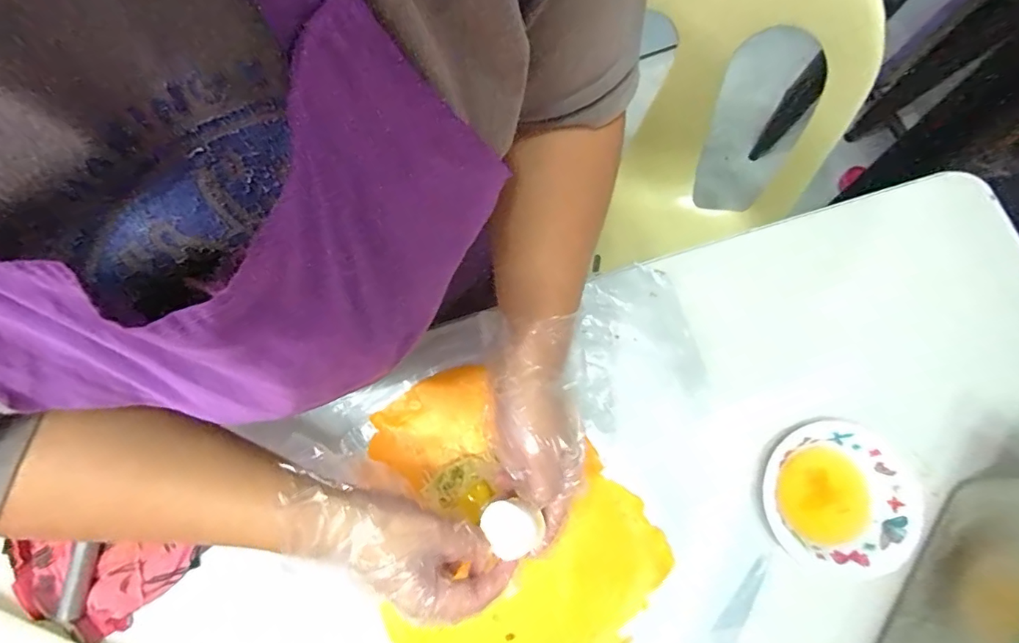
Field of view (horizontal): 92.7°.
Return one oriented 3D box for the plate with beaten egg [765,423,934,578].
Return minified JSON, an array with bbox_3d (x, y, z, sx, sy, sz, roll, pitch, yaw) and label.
[{"bbox_3d":[0.277,0.150,0.411,0.111,0.030,0.121,0,78,1],"label":"plate with beaten egg"}]

